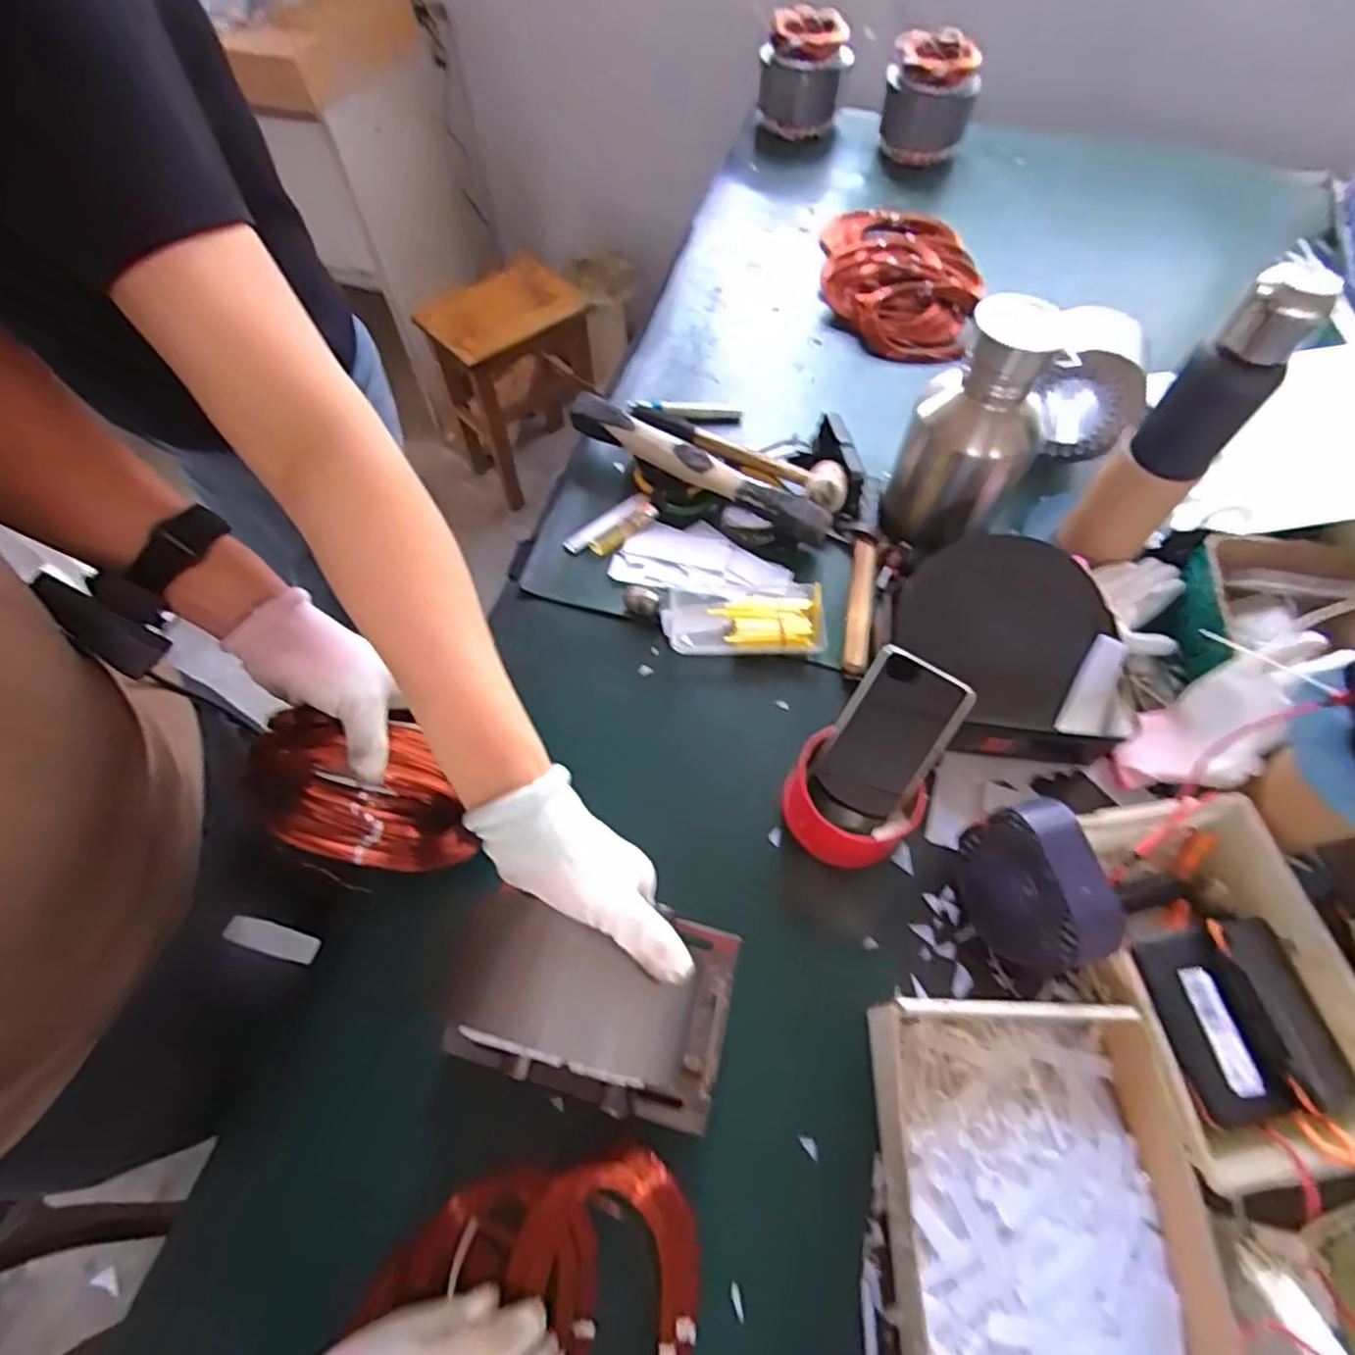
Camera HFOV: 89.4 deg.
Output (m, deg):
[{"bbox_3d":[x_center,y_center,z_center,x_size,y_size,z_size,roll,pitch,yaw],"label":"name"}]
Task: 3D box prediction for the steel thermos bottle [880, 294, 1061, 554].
[{"bbox_3d":[0.286,-0.234,0.675,0.116,0.235,0.097,22,63,12],"label":"steel thermos bottle"}]

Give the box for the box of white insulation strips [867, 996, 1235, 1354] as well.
[{"bbox_3d":[0.236,0.350,0.441,0.186,0.071,0.253,3,60,0],"label":"box of white insulation strips"}]

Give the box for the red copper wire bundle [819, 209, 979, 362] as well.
[{"bbox_3d":[0.309,-0.561,0.959,0.203,0.047,0.291,5,60,3],"label":"red copper wire bundle"}]

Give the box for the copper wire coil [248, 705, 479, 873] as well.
[{"bbox_3d":[-0.240,0.089,0.523,0.143,0.138,0.086,1,60,-1],"label":"copper wire coil"}]

